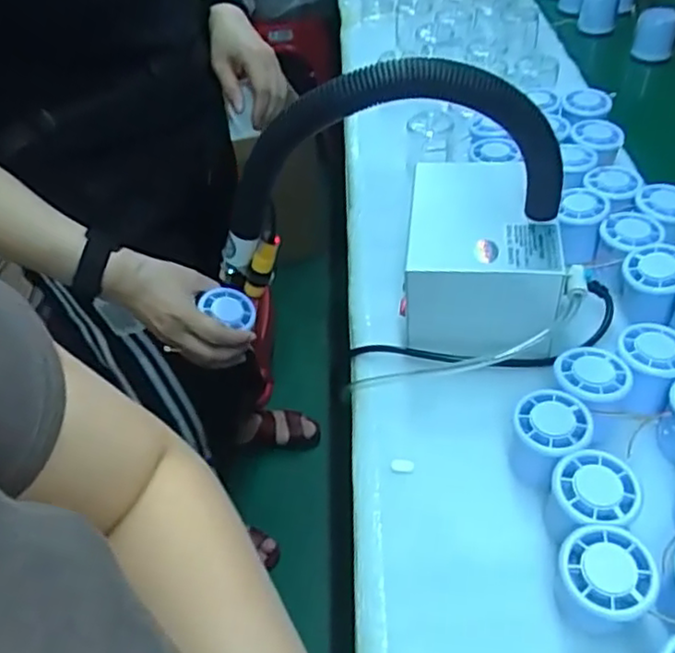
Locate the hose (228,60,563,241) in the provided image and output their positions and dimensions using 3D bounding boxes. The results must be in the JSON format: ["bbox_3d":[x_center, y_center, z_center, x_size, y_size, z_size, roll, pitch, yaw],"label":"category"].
[{"bbox_3d":[0.042,-0.133,0.524,0.275,0.148,0.034,-3,46,3],"label":"hose"}]

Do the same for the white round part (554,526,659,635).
[{"bbox_3d":[0.167,0.163,0.420,0.051,0.056,0.054,-3,46,3],"label":"white round part"}]

